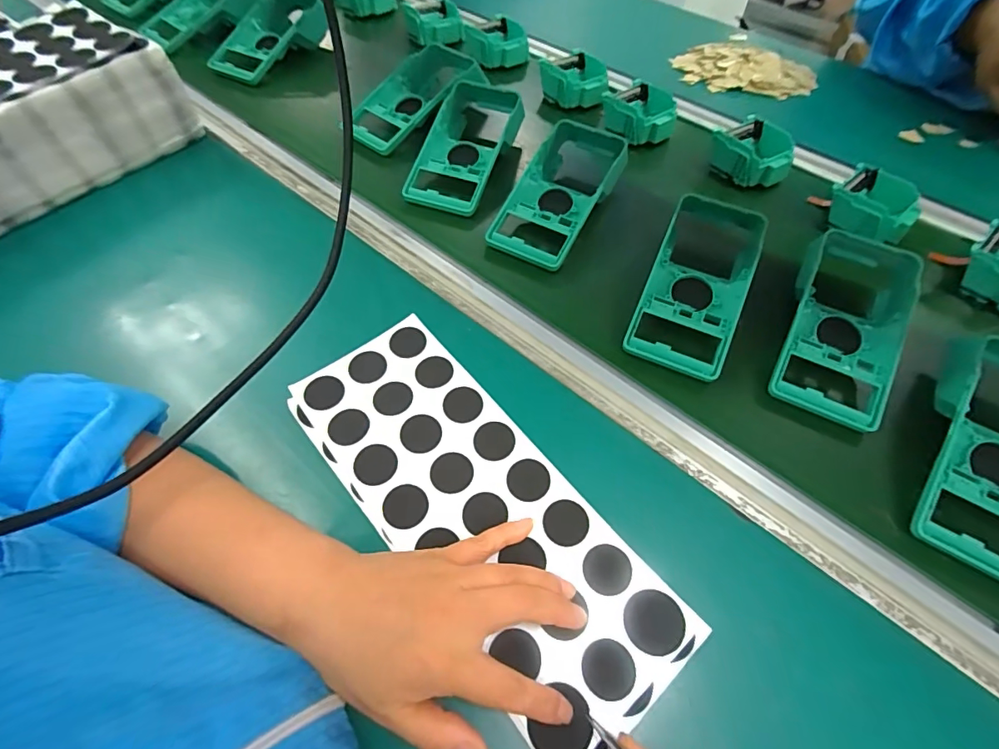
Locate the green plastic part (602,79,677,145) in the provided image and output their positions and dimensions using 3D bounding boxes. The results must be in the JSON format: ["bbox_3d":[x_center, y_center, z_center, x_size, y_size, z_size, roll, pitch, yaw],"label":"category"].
[{"bbox_3d":[0.173,-0.327,0.598,0.086,0.032,0.090,-2,55,-4],"label":"green plastic part"}]

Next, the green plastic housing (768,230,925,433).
[{"bbox_3d":[0.293,-0.053,0.402,0.091,0.055,0.191,23,57,13],"label":"green plastic housing"}]

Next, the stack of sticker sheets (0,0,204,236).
[{"bbox_3d":[-0.468,-0.221,0.446,0.119,0.111,0.307,32,60,18],"label":"stack of sticker sheets"}]

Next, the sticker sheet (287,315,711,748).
[{"bbox_3d":[-0.019,0.084,0.321,0.118,0.005,0.305,-35,64,-21],"label":"sticker sheet"}]

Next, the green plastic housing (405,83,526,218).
[{"bbox_3d":[-0.036,-0.257,0.533,0.083,0.052,0.182,16,56,8],"label":"green plastic housing"}]

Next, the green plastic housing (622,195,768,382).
[{"bbox_3d":[0.182,-0.093,0.429,0.087,0.048,0.206,24,57,13],"label":"green plastic housing"}]

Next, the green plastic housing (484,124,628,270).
[{"bbox_3d":[0.062,-0.191,0.492,0.091,0.050,0.185,26,58,15],"label":"green plastic housing"}]

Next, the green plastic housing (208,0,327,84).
[{"bbox_3d":[-0.324,-0.480,0.675,0.097,0.050,0.175,22,59,14],"label":"green plastic housing"}]

